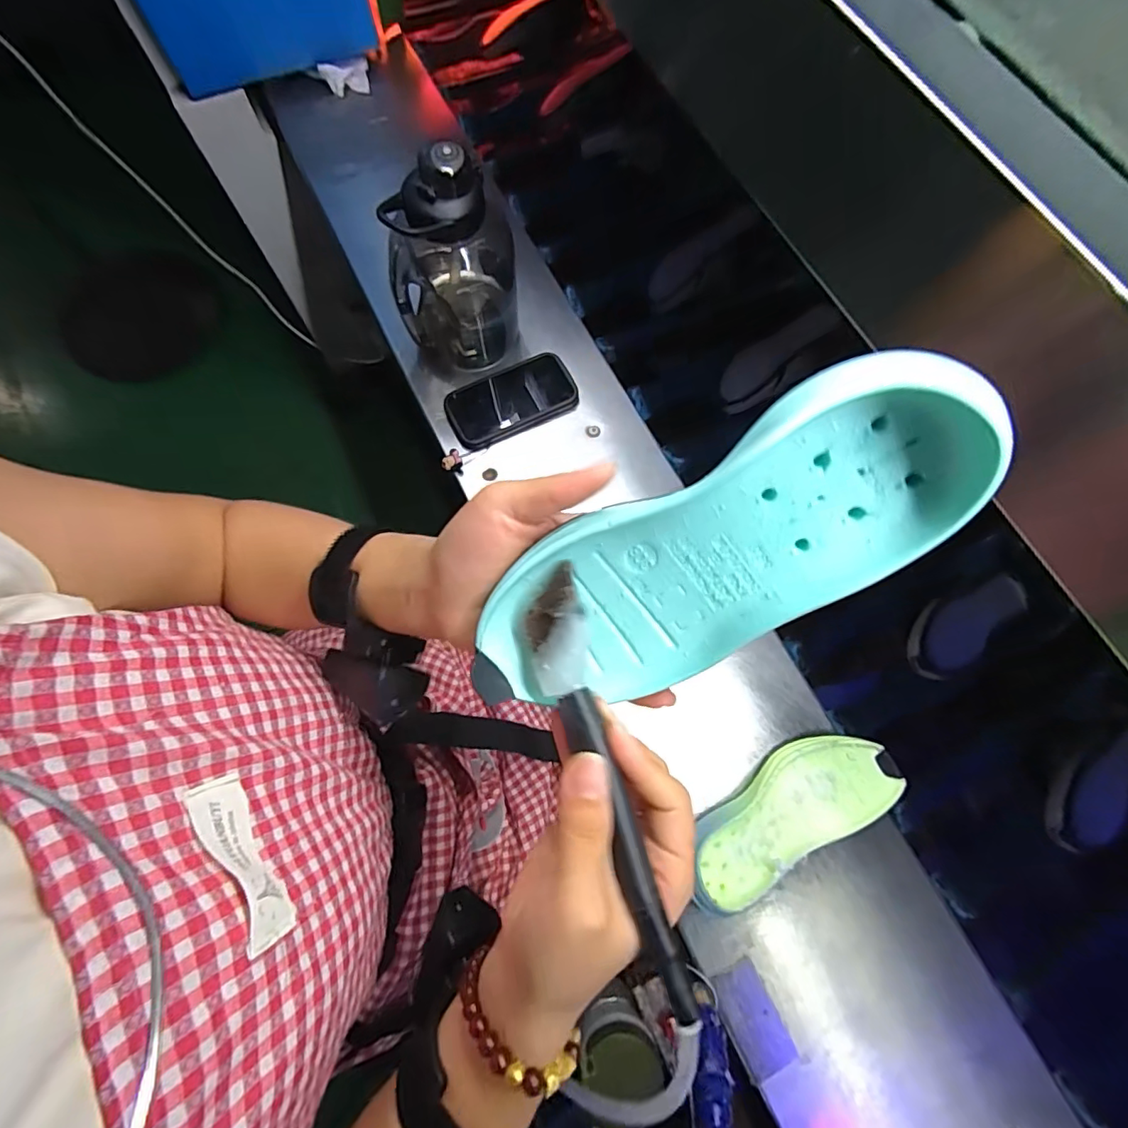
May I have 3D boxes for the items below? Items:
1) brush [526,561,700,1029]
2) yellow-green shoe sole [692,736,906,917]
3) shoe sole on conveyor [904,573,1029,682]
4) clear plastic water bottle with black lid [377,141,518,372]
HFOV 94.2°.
[{"bbox_3d":[0.014,0.086,0.211,0.027,0.026,0.168,-17,76,-3],"label":"brush"},{"bbox_3d":[0.210,0.238,0.508,0.222,0.046,0.091,-28,75,-6],"label":"yellow-green shoe sole"},{"bbox_3d":[0.458,0.061,0.588,0.194,0.027,0.070,-23,74,-21],"label":"shoe sole on conveyor"},{"bbox_3d":[-0.123,-0.324,0.580,0.122,0.240,0.111,-1,74,1],"label":"clear plastic water bottle with black lid"}]

